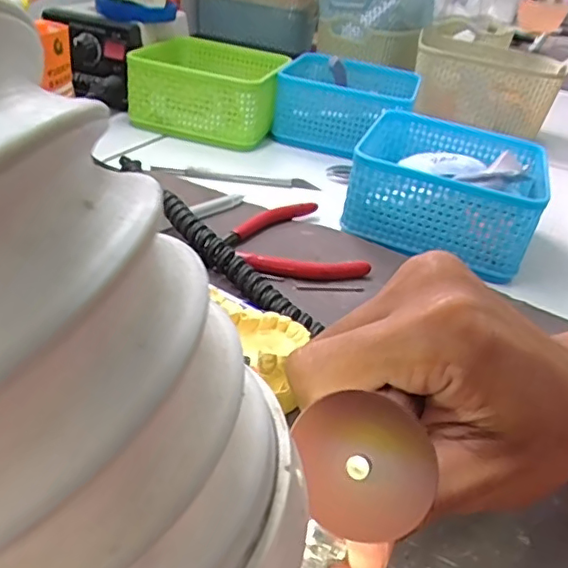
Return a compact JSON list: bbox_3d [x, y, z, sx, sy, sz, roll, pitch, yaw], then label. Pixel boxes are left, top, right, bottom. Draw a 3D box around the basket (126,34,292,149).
[{"bbox_3d":[-0.068,-0.191,0.575,0.129,0.070,0.132,13,32,5],"label":"basket"}]

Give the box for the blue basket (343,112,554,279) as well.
[{"bbox_3d":[0.122,-0.074,0.438,0.136,0.059,0.135,16,33,10],"label":"blue basket"}]

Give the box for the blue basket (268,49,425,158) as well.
[{"bbox_3d":[0.063,-0.182,0.589,0.130,0.063,0.131,13,32,6],"label":"blue basket"}]

